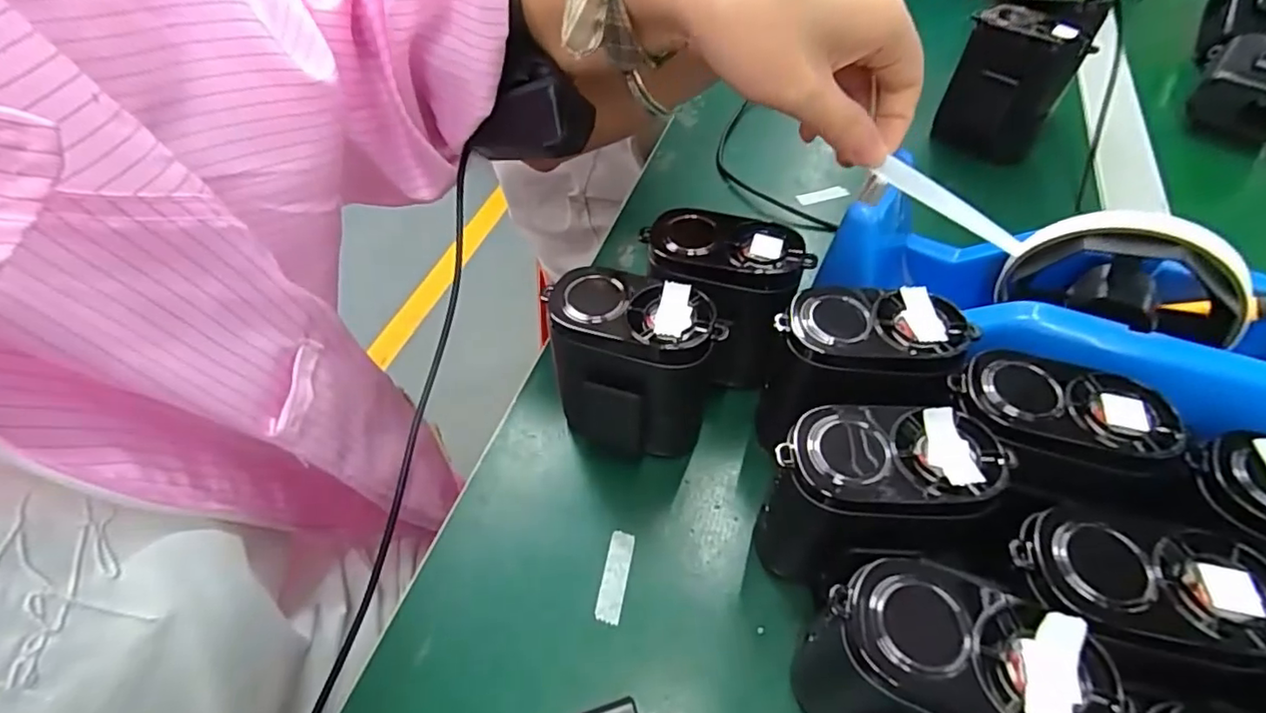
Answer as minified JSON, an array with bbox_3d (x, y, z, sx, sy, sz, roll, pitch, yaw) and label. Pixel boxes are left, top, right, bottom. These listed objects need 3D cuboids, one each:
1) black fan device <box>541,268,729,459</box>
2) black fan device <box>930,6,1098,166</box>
[{"bbox_3d":[-0.001,0.010,0.261,0.066,0.088,0.042,16,53,12],"label":"black fan device"},{"bbox_3d":[0.249,-0.179,0.405,0.043,0.082,0.065,-35,59,-24],"label":"black fan device"}]

